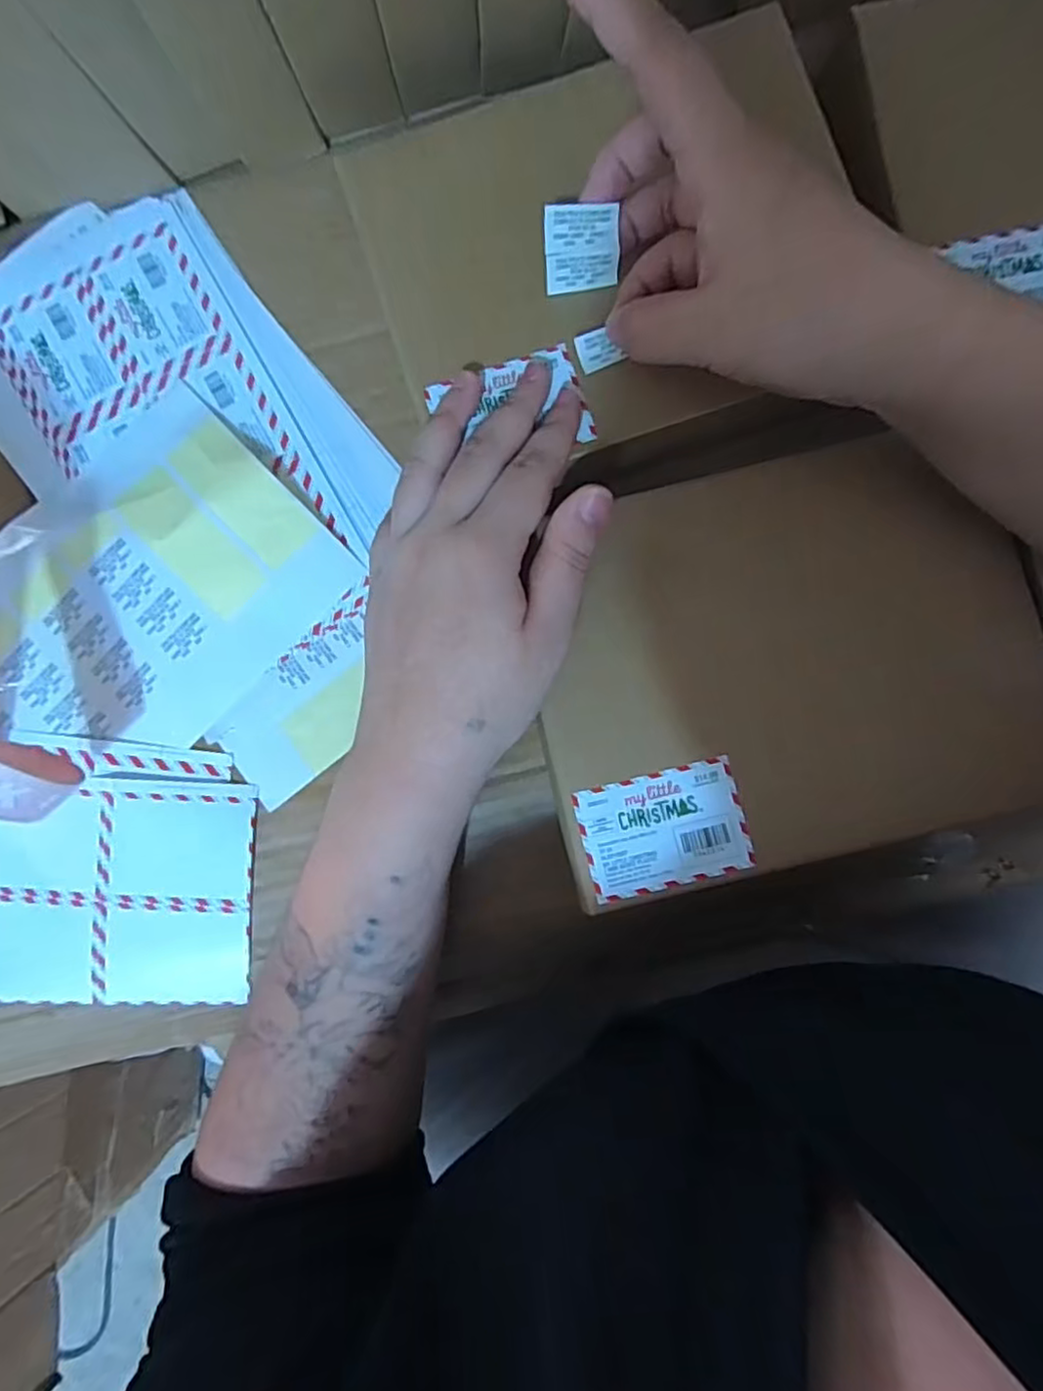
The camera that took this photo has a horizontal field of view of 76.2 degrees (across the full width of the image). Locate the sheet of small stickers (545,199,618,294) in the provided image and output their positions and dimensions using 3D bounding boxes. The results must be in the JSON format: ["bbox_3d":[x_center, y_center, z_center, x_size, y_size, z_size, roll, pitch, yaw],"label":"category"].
[{"bbox_3d":[0.024,-0.183,0.272,0.029,0.004,0.030,-7,133,1],"label":"sheet of small stickers"}]

